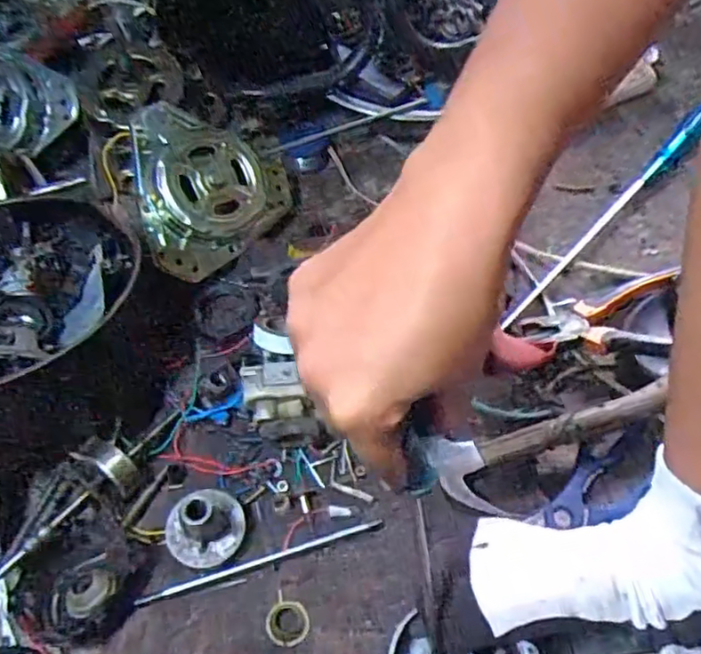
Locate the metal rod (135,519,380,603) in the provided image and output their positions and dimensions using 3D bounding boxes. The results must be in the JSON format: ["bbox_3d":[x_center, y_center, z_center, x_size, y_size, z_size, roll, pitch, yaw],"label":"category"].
[{"bbox_3d":[-0.066,0.174,0.491,0.184,0.007,0.007,-16,57,-7],"label":"metal rod"}]

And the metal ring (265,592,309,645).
[{"bbox_3d":[-0.044,0.209,0.466,0.031,0.010,0.031,-3,55,4],"label":"metal ring"}]

